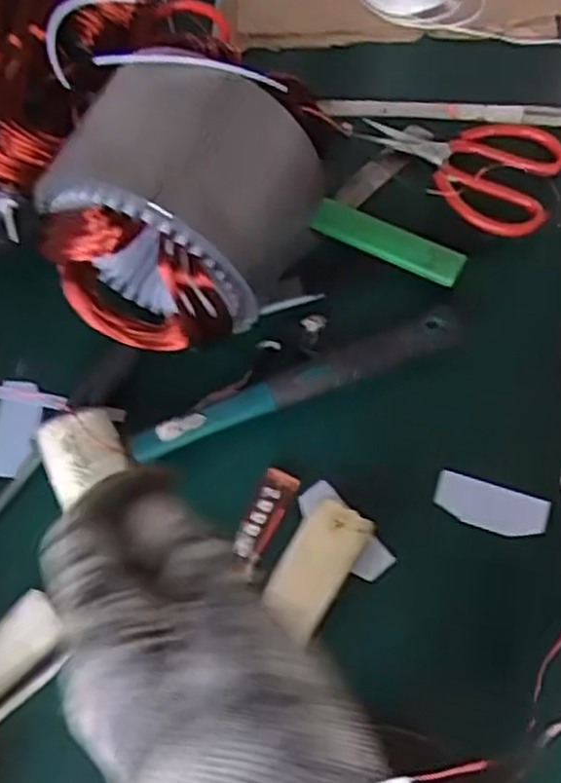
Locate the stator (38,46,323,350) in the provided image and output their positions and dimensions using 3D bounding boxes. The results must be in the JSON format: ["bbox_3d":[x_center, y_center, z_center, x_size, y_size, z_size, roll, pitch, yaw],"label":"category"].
[{"bbox_3d":[-0.064,-0.110,0.483,0.146,0.151,0.142,16,69,9],"label":"stator"}]

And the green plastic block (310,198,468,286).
[{"bbox_3d":[0.077,-0.110,0.551,0.114,0.015,0.025,28,71,13],"label":"green plastic block"}]

